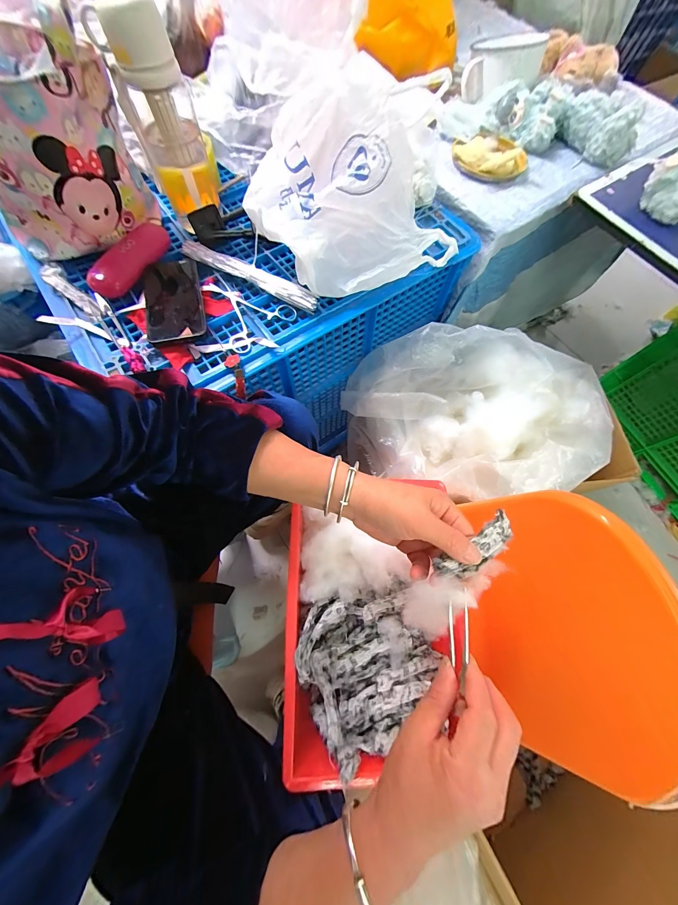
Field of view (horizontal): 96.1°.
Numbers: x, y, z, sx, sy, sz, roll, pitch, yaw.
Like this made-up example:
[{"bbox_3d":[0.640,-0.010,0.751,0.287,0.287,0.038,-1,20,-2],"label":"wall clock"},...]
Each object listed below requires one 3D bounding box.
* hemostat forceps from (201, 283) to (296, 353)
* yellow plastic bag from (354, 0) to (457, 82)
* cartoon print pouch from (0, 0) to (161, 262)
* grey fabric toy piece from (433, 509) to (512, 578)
[{"bbox_3d":[-0.133,-0.221,0.469,0.109,0.016,0.133,-27,73,-11],"label":"hemostat forceps"},{"bbox_3d":[0.152,-0.893,0.637,0.214,0.172,0.140,6,70,0],"label":"yellow plastic bag"},{"bbox_3d":[-0.391,-0.408,0.407,0.205,0.188,0.165,-36,75,-14],"label":"cartoon print pouch"},{"bbox_3d":[0.129,0.084,0.276,0.100,0.018,0.025,-24,72,-25],"label":"grey fabric toy piece"}]

